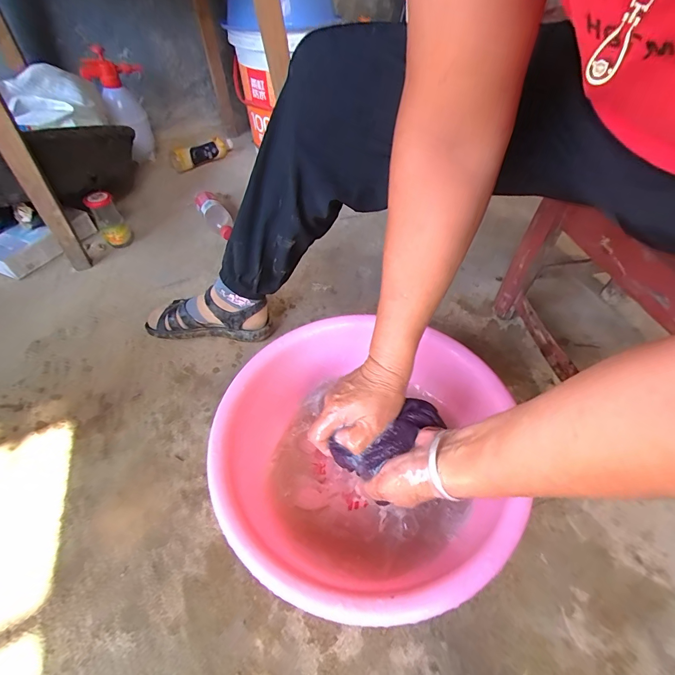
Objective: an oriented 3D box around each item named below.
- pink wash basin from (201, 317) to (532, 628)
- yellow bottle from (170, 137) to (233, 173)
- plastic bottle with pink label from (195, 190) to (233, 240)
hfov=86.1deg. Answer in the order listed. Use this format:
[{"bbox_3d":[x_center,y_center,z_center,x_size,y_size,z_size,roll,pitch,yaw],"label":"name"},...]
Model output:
[{"bbox_3d":[0.032,0.145,0.473,0.354,0.130,0.353,27,55,23],"label":"pink wash basin"},{"bbox_3d":[-0.444,-0.613,1.204,0.071,0.072,0.209,31,55,27],"label":"yellow bottle"},{"bbox_3d":[-0.309,-0.305,0.931,0.061,0.061,0.200,-25,53,-19],"label":"plastic bottle with pink label"}]

